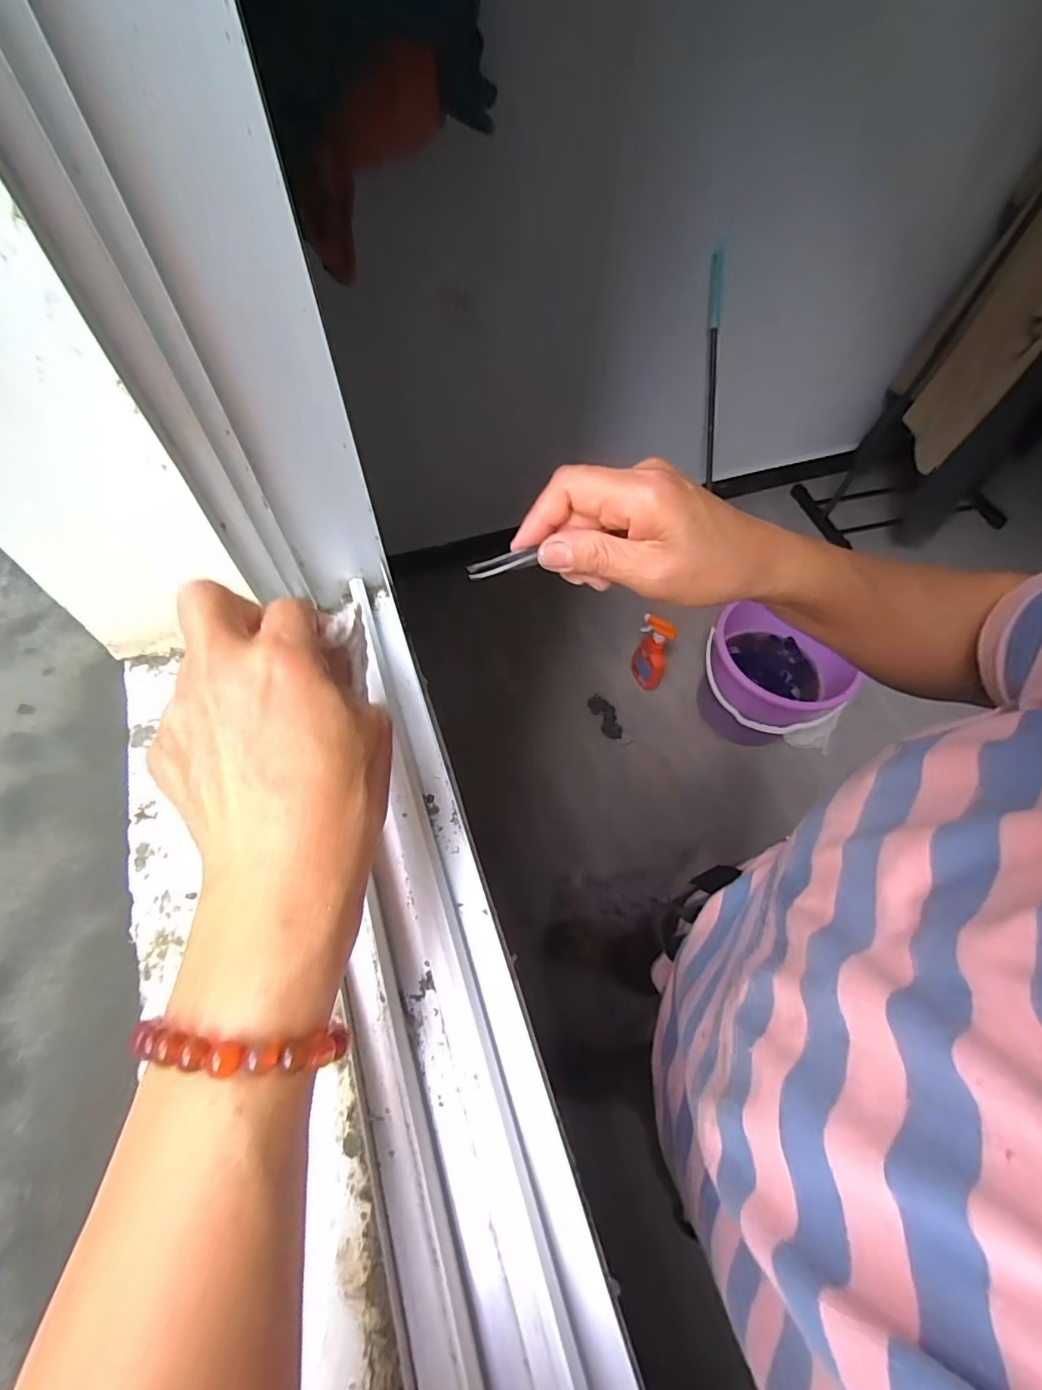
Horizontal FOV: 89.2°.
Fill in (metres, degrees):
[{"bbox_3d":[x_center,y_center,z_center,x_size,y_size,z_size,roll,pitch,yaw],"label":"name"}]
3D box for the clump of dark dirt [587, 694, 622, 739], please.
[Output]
[{"bbox_3d":[0.228,0.058,1.412,0.060,0.012,0.128,-28,85,-17],"label":"clump of dark dirt"}]

